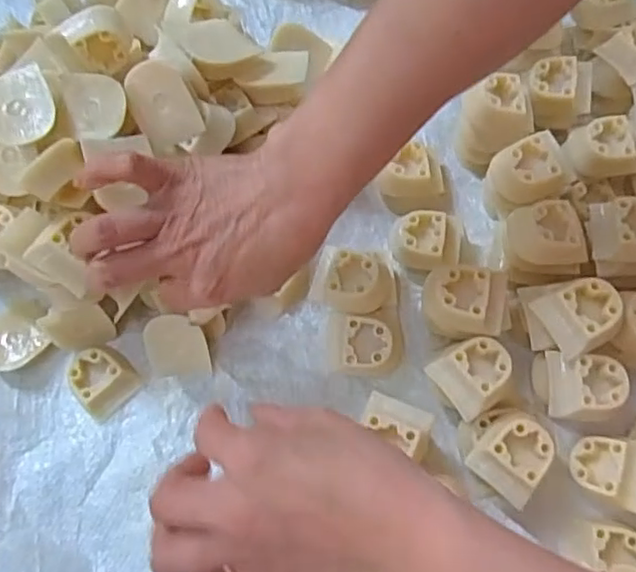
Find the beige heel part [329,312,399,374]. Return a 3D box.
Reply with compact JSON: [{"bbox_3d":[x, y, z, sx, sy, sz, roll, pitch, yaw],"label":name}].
[{"bbox_3d":[0.028,0.038,0.384,0.040,0.035,0.037,-1,69,1],"label":"beige heel part"}]

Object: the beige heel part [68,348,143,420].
[{"bbox_3d":[-0.139,0.060,0.394,0.039,0.017,0.035,40,75,15],"label":"beige heel part"}]

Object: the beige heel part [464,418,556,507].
[{"bbox_3d":[0.108,0.093,0.336,0.036,0.017,0.039,41,75,16],"label":"beige heel part"}]

